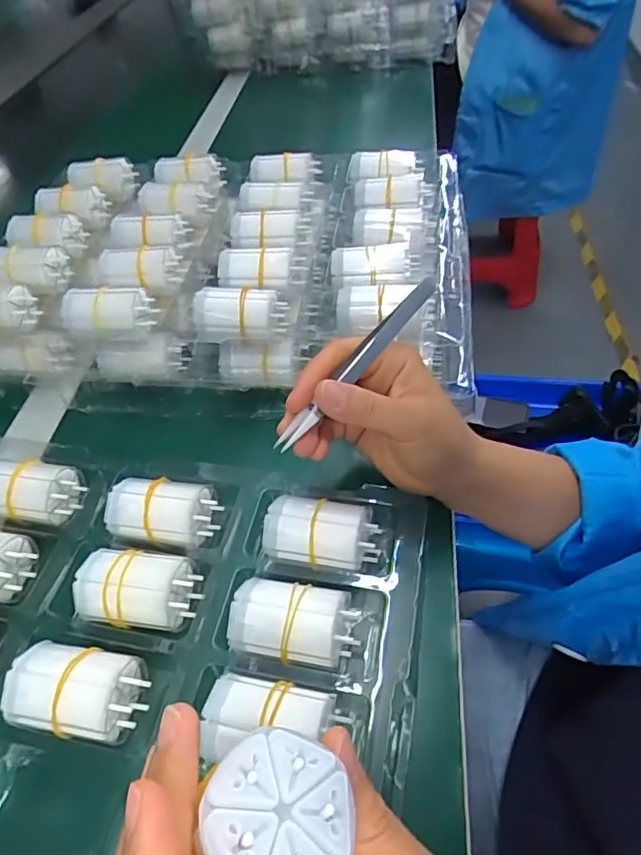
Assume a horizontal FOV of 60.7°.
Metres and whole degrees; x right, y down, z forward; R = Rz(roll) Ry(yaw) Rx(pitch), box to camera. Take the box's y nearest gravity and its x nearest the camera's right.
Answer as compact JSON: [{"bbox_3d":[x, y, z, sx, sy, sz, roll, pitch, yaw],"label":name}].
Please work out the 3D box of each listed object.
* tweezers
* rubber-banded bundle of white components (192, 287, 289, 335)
[{"bbox_3d":[0.022,-0.036,0.292,0.009,0.012,0.128,35,75,30],"label":"tweezers"},{"bbox_3d":[-0.057,-0.081,0.382,0.060,0.025,0.029,3,51,9],"label":"rubber-banded bundle of white components"}]

